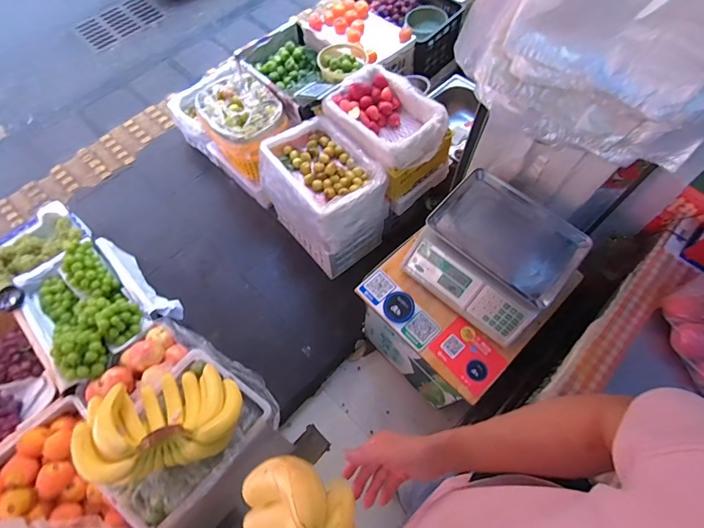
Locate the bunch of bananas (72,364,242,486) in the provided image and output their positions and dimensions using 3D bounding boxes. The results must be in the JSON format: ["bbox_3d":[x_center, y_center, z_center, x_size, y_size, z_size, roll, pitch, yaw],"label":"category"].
[{"bbox_3d":[-0.441,0.365,0.913,0.326,0.163,0.224,-16,67,-6],"label":"bunch of bananas"}]

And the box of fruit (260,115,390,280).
[{"bbox_3d":[-0.094,-0.251,1.490,0.312,0.450,0.405,-40,71,-15],"label":"box of fruit"}]

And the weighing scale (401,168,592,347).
[{"bbox_3d":[0.350,-0.026,0.944,0.332,0.106,0.307,39,72,17],"label":"weighing scale"}]

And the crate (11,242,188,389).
[{"bbox_3d":[-0.938,0.139,1.361,0.534,0.233,0.395,38,72,16],"label":"crate"}]

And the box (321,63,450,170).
[{"bbox_3d":[0.126,-0.522,1.368,0.296,0.118,0.424,-39,71,-15],"label":"box"}]

